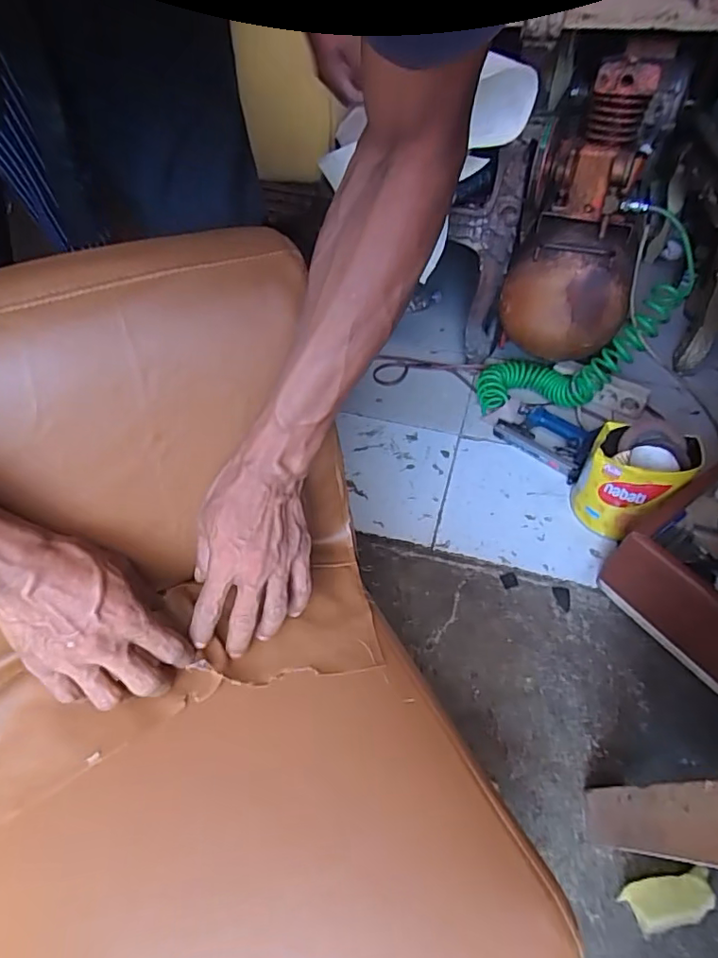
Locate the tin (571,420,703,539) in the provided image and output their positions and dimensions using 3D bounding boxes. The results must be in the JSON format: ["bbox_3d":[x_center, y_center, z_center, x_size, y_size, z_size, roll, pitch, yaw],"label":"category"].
[{"bbox_3d":[0.440,0.006,0.889,0.137,0.164,0.134,1,44,-1],"label":"tin"}]

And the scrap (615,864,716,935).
[{"bbox_3d":[0.327,0.444,0.565,0.091,0.030,0.043,-6,45,-8],"label":"scrap"}]

